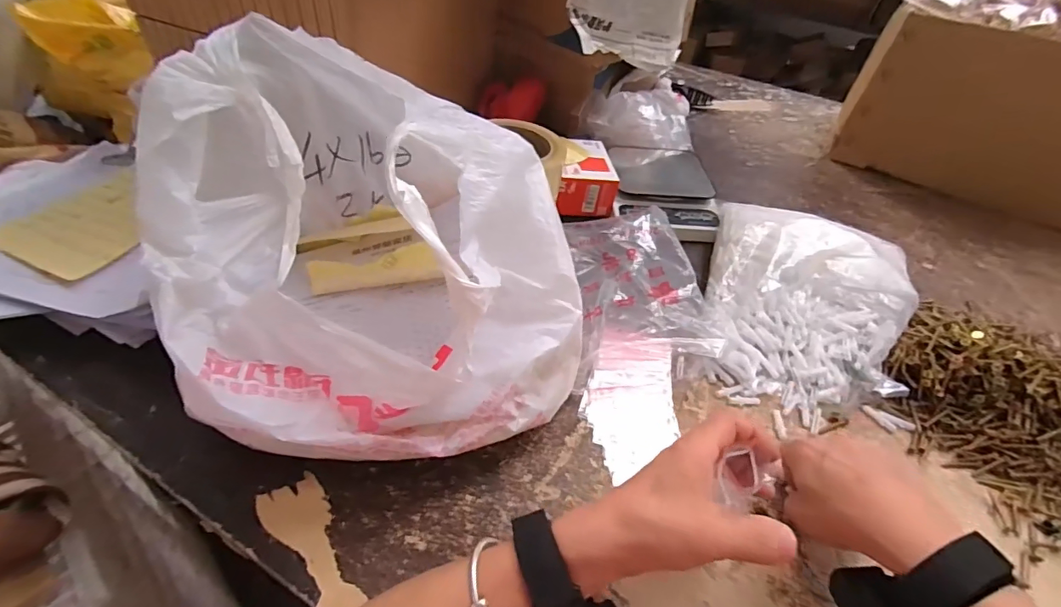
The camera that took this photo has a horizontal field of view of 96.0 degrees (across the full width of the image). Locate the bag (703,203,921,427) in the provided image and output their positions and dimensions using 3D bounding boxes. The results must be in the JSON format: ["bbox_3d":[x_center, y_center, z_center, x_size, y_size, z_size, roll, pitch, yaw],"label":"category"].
[{"bbox_3d":[0.299,-0.009,0.503,0.205,0.082,0.268,18,46,12],"label":"bag"}]

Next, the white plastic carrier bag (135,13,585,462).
[{"bbox_3d":[-0.104,-0.033,0.341,0.283,0.195,0.251,17,46,12],"label":"white plastic carrier bag"}]

